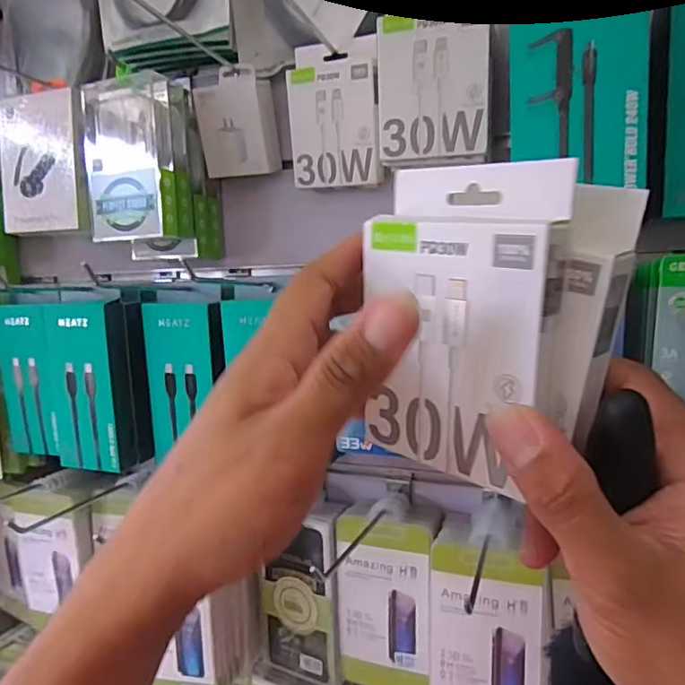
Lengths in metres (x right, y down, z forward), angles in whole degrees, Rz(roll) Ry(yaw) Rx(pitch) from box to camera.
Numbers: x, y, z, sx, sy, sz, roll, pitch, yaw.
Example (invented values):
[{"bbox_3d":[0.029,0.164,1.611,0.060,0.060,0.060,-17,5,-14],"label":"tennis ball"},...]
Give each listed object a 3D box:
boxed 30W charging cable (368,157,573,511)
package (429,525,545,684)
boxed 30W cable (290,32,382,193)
[{"bbox_3d":[0.046,-0.008,0.220,0.023,0.118,0.082,-10,11,-44],"label":"boxed 30W charging cable"},{"bbox_3d":[0.116,0.240,0.450,0.089,0.179,0.016,0,9,18],"label":"package"},{"bbox_3d":[-0.004,-0.204,0.498,0.086,0.121,0.024,3,18,23],"label":"boxed 30W cable"}]

